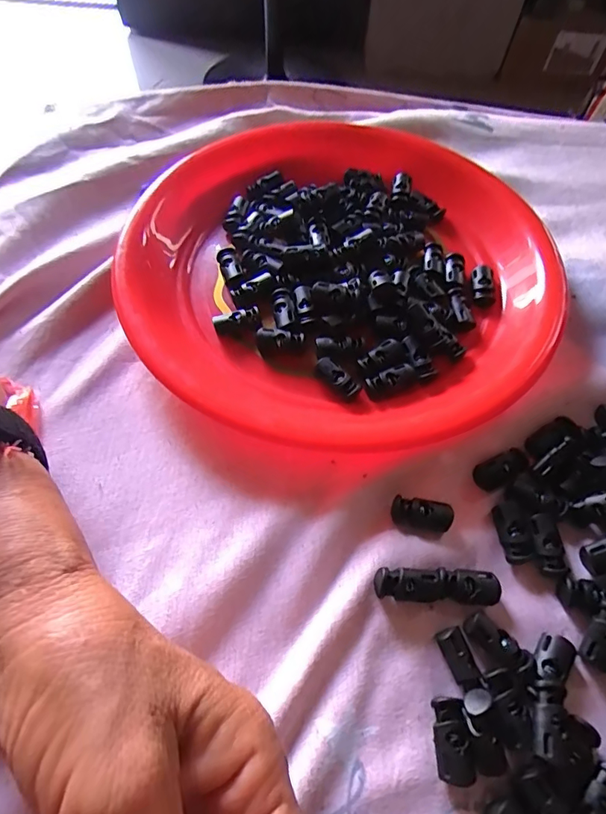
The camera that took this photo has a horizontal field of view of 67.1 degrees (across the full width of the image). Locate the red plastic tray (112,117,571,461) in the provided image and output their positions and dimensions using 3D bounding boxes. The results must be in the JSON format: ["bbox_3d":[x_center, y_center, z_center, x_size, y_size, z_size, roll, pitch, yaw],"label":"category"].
[{"bbox_3d":[0.025,-0.093,0.285,0.255,0.026,0.252,-8,61,-6],"label":"red plastic tray"}]

